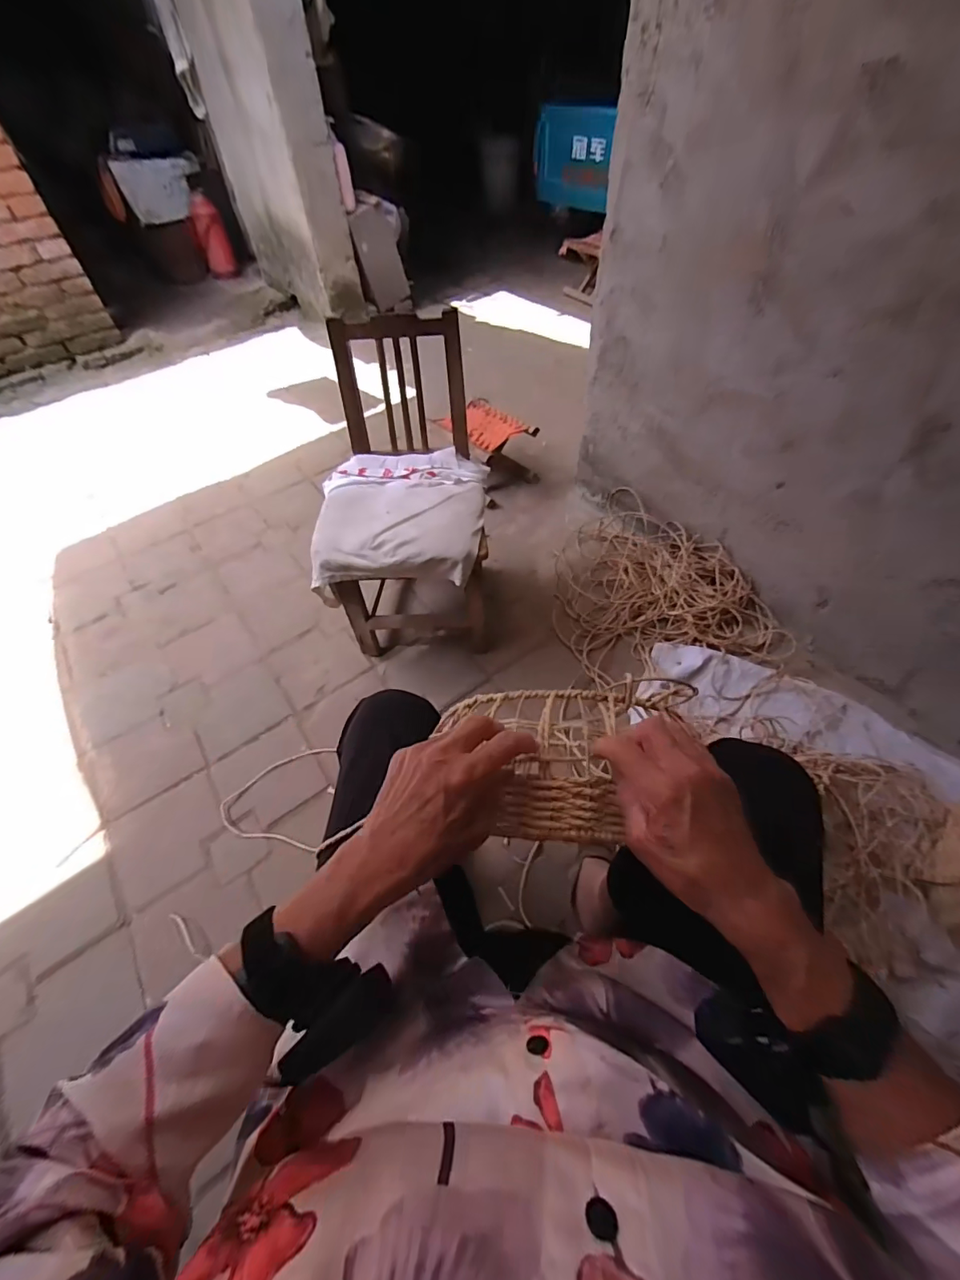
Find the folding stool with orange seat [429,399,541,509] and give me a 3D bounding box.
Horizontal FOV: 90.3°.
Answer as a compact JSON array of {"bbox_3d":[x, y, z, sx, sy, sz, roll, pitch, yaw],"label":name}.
[{"bbox_3d":[0.028,-0.619,1.556,0.207,0.198,0.266,-33,59,-19],"label":"folding stool with orange seat"}]

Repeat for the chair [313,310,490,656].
[{"bbox_3d":[-0.163,-0.285,1.057,0.352,0.593,0.407,1,54,4],"label":"chair"}]

